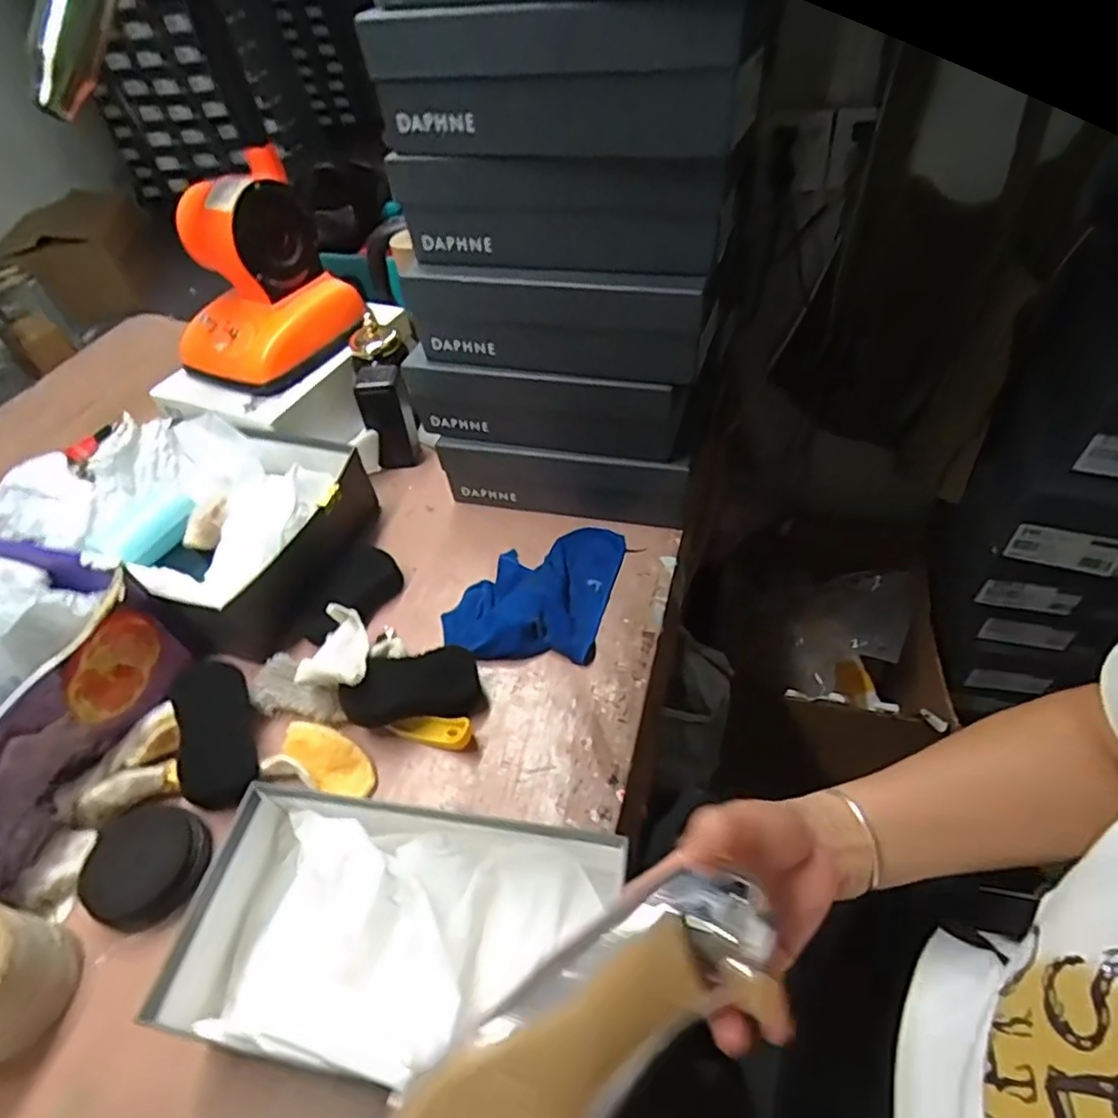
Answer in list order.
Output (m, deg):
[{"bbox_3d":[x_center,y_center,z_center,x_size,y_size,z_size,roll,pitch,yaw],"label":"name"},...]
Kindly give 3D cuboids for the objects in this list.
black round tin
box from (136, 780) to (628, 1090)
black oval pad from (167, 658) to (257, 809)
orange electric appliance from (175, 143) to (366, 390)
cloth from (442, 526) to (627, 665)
[{"bbox_3d":[-0.350,0.256,0.535,0.093,0.021,0.090,-3,48,4],"label":"black round tin"},{"bbox_3d":[-0.109,0.268,0.459,0.290,0.086,0.162,2,49,9],"label":"box"},{"bbox_3d":[-0.324,0.161,0.596,0.059,0.036,0.132,-16,72,-7],"label":"black oval pad"},{"bbox_3d":[-0.386,-0.346,0.810,0.230,0.221,0.159,-30,52,-19],"label":"orange electric appliance"},{"bbox_3d":[-0.026,0.028,0.695,0.160,0.028,0.200,9,50,15],"label":"cloth"}]

